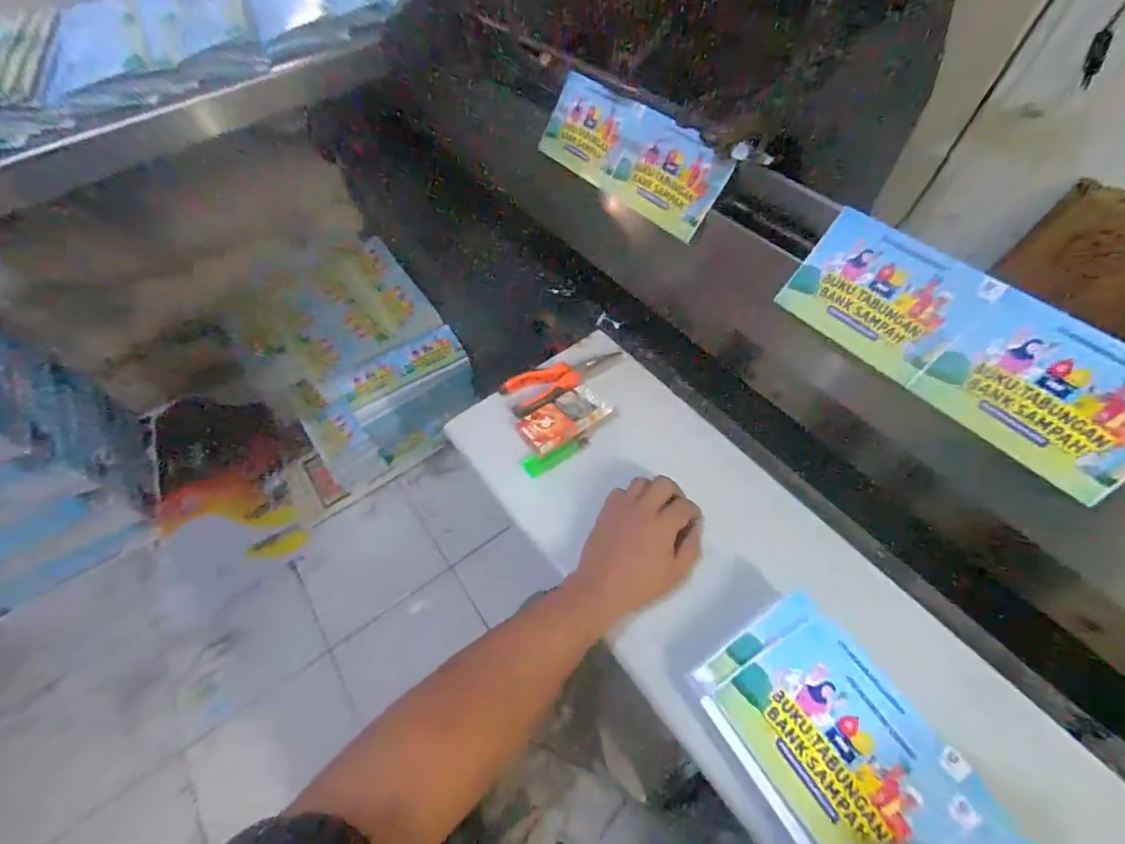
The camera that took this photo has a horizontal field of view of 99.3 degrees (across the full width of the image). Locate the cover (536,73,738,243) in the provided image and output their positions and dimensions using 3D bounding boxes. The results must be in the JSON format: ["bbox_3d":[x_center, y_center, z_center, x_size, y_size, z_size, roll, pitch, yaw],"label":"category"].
[{"bbox_3d":[0.081,-0.351,0.621,0.010,0.106,0.300,-8,47,-48],"label":"cover"}]

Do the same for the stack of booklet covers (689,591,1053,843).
[{"bbox_3d":[0.235,0.284,0.326,0.141,0.025,0.309,-32,58,-18],"label":"stack of booklet covers"}]

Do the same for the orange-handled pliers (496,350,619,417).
[{"bbox_3d":[-0.001,-0.059,0.588,0.149,0.013,0.062,-26,56,-14],"label":"orange-handled pliers"}]

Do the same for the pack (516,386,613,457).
[{"bbox_3d":[-0.001,-0.006,0.544,0.100,0.019,0.058,-26,56,-14],"label":"pack"}]

